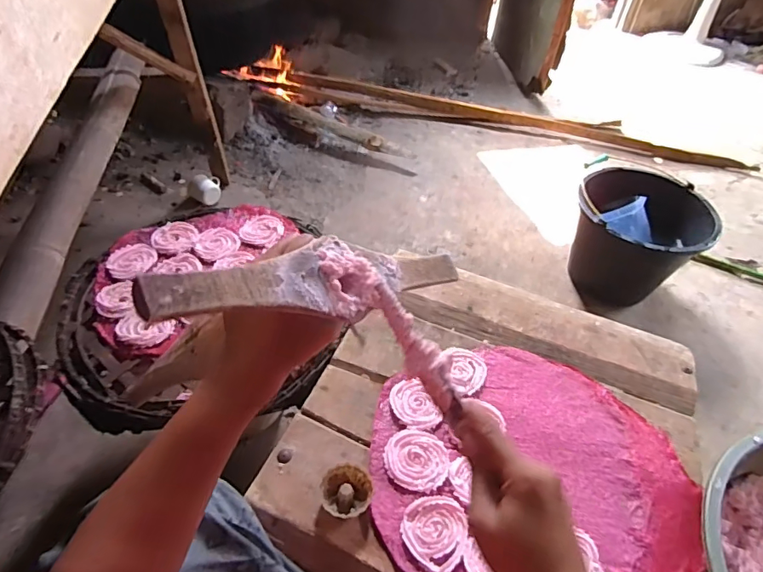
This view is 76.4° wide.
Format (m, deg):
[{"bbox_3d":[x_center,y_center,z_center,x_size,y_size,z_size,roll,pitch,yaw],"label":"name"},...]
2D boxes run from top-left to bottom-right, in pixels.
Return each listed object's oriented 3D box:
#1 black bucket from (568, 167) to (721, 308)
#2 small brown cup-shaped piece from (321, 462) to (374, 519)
[{"bbox_3d":[0.640,-0.106,1.264,0.294,0.267,0.292,2,47,-2],"label":"black bucket"},{"bbox_3d":[-0.040,0.238,0.563,0.057,0.023,0.059,2,47,-2],"label":"small brown cup-shaped piece"}]

